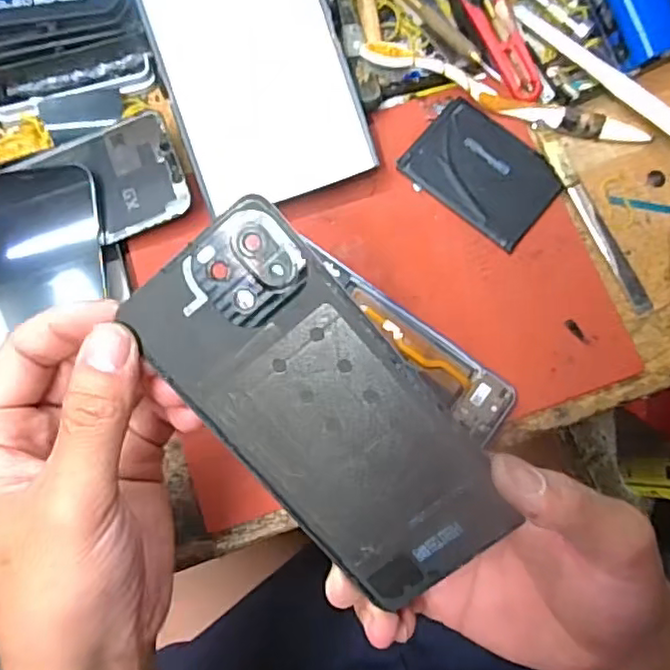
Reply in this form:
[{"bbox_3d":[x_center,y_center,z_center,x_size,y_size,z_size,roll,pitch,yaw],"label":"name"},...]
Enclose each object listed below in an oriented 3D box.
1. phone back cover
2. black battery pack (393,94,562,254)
[{"bbox_3d":[-0.004,0.028,0.229,0.070,0.005,0.153,-40,99,10],"label":"phone back cover"},{"bbox_3d":[0.089,-0.097,0.375,0.084,0.010,0.061,39,80,8],"label":"black battery pack"}]

